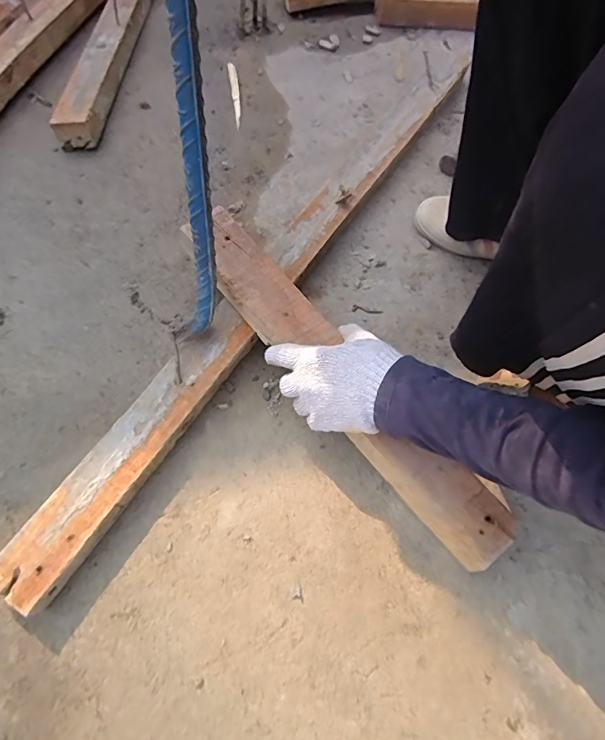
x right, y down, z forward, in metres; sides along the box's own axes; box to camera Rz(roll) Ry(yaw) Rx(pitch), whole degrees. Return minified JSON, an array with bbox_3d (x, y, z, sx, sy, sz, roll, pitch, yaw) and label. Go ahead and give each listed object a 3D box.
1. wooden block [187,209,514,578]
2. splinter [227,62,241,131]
[{"bbox_3d":[0.033,0.001,0.464,0.071,0.031,0.469,-36,77,-18],"label":"wooden block"},{"bbox_3d":[-0.115,-0.475,0.748,0.014,0.010,0.164,-7,65,-6],"label":"splinter"}]

